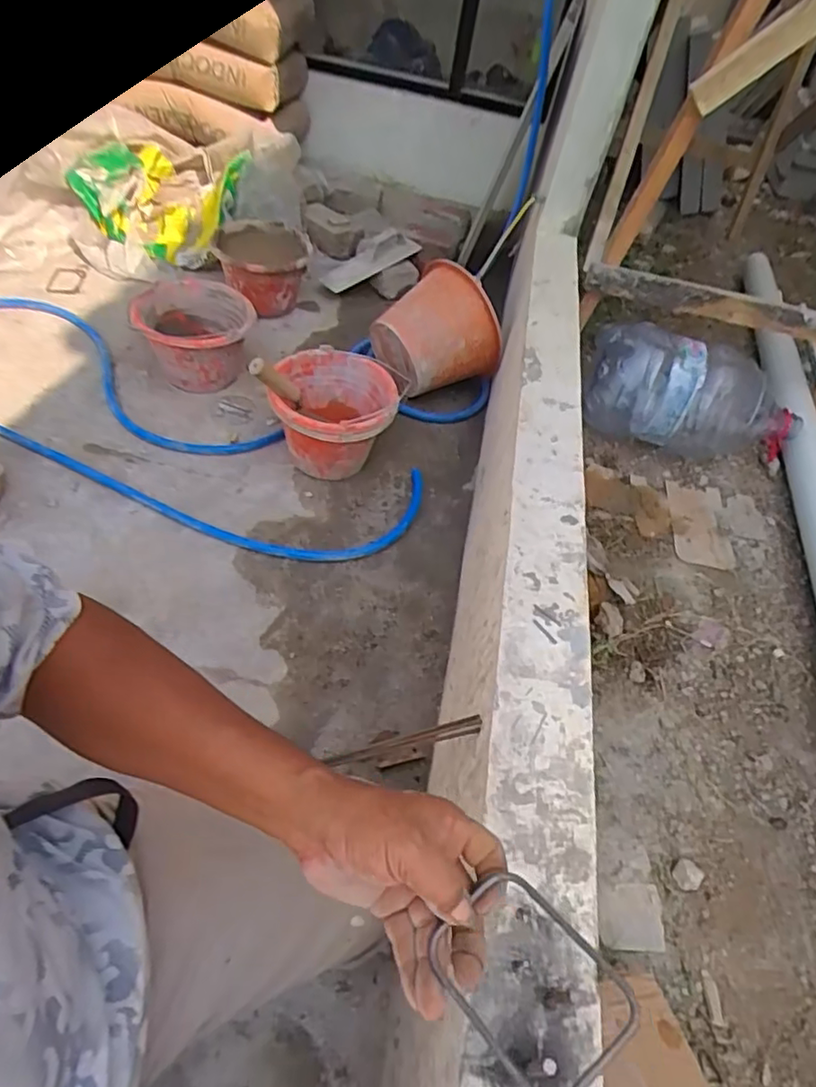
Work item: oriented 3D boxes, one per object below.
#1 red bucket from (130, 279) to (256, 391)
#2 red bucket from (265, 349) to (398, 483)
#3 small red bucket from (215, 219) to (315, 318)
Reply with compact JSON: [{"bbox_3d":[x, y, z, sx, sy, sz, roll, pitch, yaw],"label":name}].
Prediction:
[{"bbox_3d":[-0.468,-0.453,1.364,0.240,0.181,0.241,-2,51,-12],"label":"red bucket"},{"bbox_3d":[-0.147,-0.241,1.226,0.230,0.181,0.229,6,50,-5],"label":"red bucket"},{"bbox_3d":[-0.375,-0.721,1.591,0.227,0.166,0.260,-2,50,-13],"label":"small red bucket"}]

